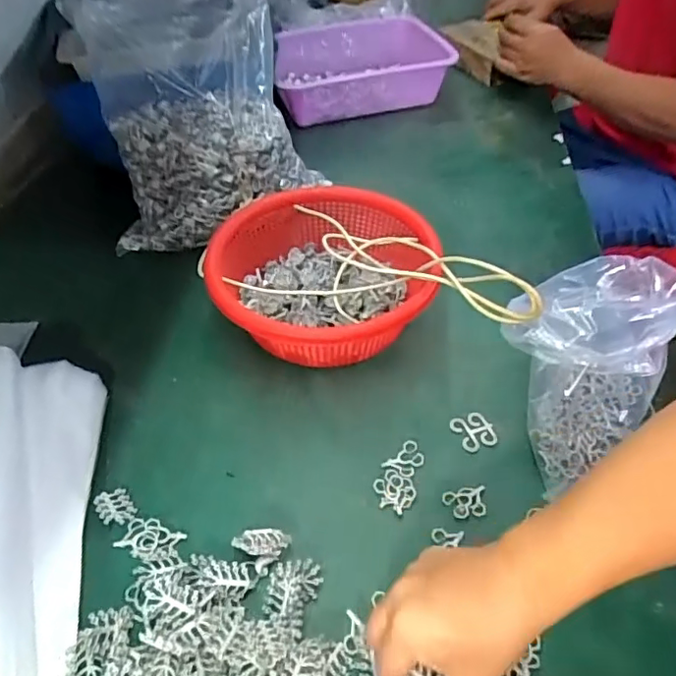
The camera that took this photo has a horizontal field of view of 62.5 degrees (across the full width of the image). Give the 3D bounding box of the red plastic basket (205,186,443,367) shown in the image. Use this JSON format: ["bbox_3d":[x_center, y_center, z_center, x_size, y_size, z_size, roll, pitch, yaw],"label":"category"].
[{"bbox_3d":[-0.015,-0.063,0.572,0.218,0.107,0.225,8,48,8],"label":"red plastic basket"}]

